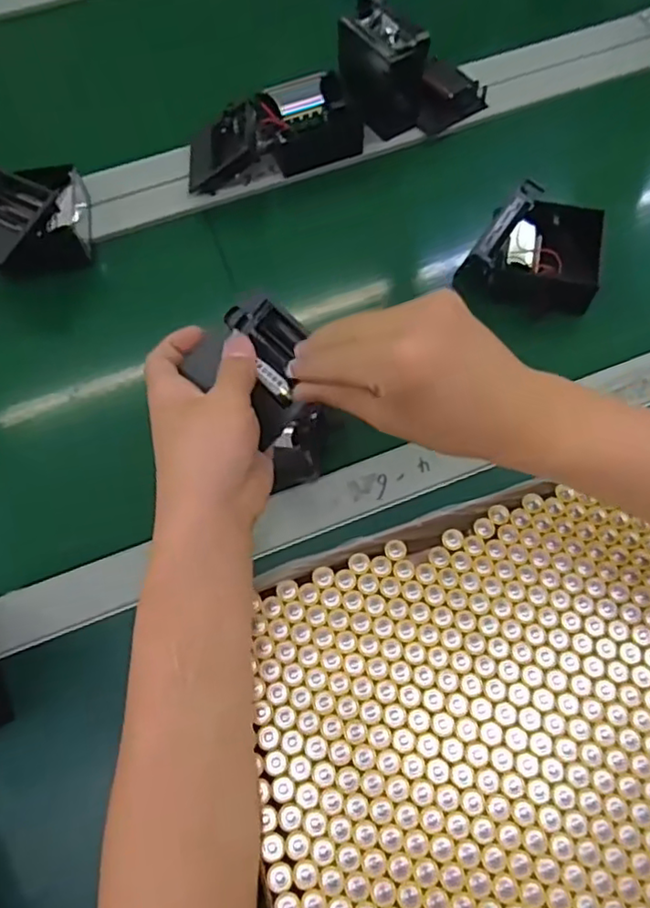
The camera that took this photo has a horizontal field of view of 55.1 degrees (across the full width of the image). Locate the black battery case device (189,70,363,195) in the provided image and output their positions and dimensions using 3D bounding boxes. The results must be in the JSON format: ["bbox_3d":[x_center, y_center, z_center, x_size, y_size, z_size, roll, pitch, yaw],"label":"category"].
[{"bbox_3d":[-0.054,-0.309,0.603,0.176,0.049,0.086,-26,67,-10],"label":"black battery case device"}]

